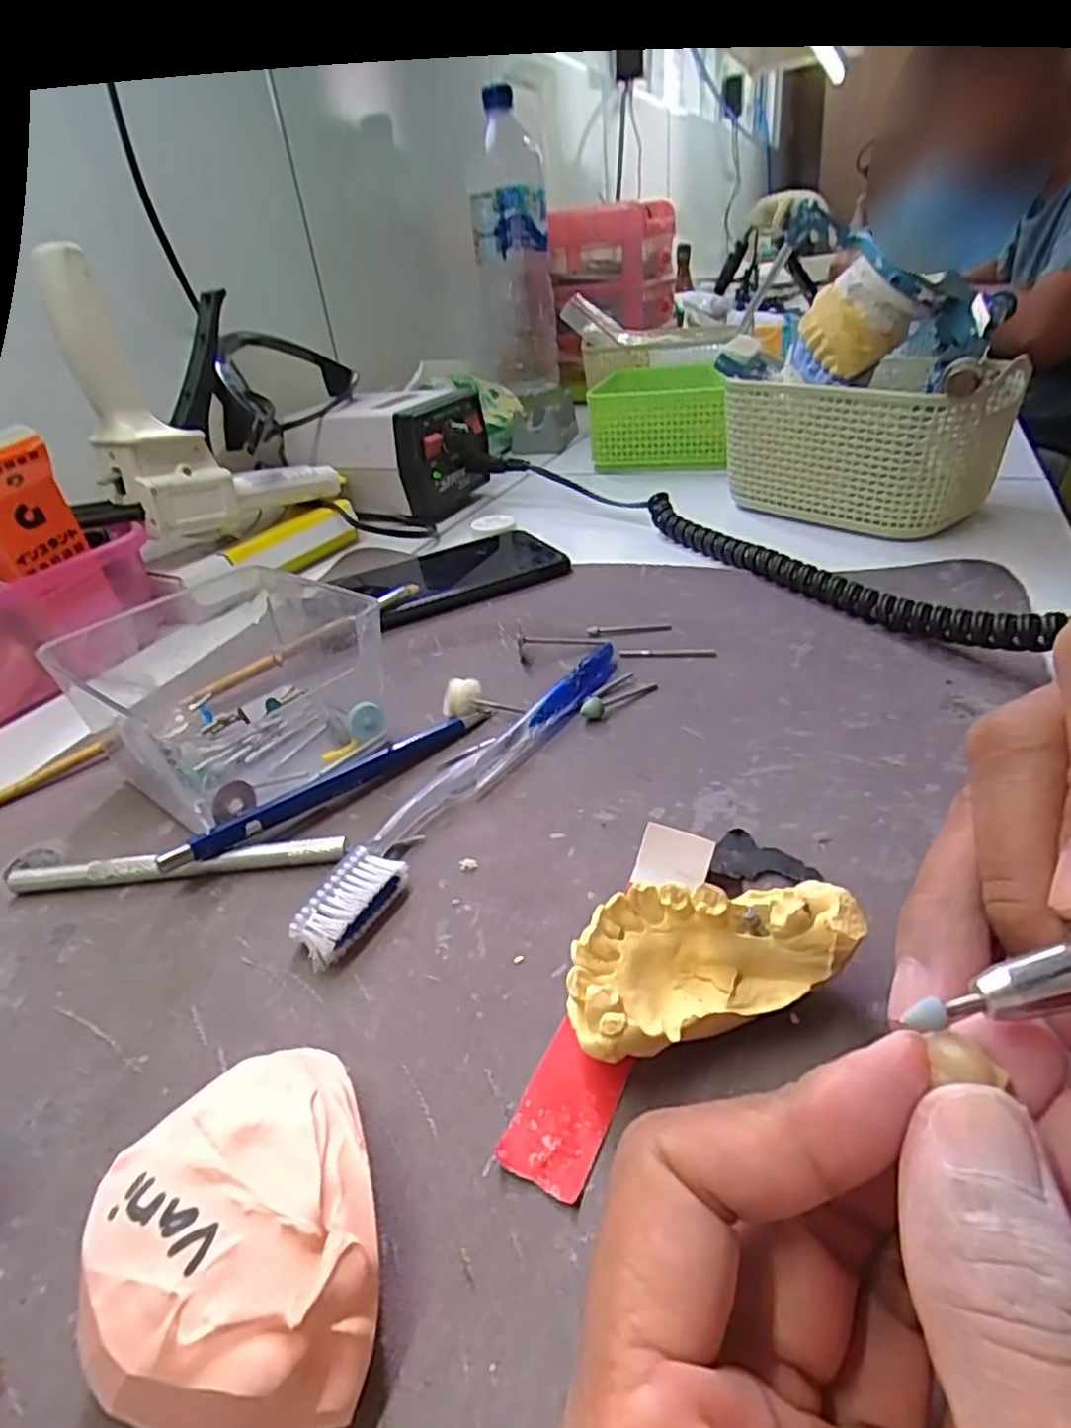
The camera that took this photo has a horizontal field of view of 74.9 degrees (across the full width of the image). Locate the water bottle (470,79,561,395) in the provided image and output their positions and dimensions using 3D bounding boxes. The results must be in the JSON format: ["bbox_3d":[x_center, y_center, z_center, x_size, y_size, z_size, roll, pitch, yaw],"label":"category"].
[{"bbox_3d":[-0.026,-0.536,0.814,0.086,0.275,0.099,-4,33,4],"label":"water bottle"}]

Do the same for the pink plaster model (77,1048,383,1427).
[{"bbox_3d":[-0.053,0.099,0.132,0.046,0.032,0.059,-18,35,-17],"label":"pink plaster model"}]

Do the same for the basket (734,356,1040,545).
[{"bbox_3d":[0.205,-0.174,0.445,0.089,0.091,0.152,-31,41,-32],"label":"basket"}]

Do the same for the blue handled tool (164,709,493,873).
[{"bbox_3d":[-0.071,0.025,0.263,0.129,0.015,0.010,-31,41,-32],"label":"blue handled tool"}]

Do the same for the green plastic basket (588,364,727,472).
[{"bbox_3d":[0.120,-0.275,0.643,0.112,0.061,0.148,6,35,17],"label":"green plastic basket"}]

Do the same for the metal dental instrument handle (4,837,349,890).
[{"bbox_3d":[-0.122,0.052,0.239,0.115,0.008,0.007,-6,34,1],"label":"metal dental instrument handle"}]

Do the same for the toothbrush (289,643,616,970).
[{"bbox_3d":[-0.019,0.019,0.265,0.022,0.013,0.188,15,39,29],"label":"toothbrush"}]

